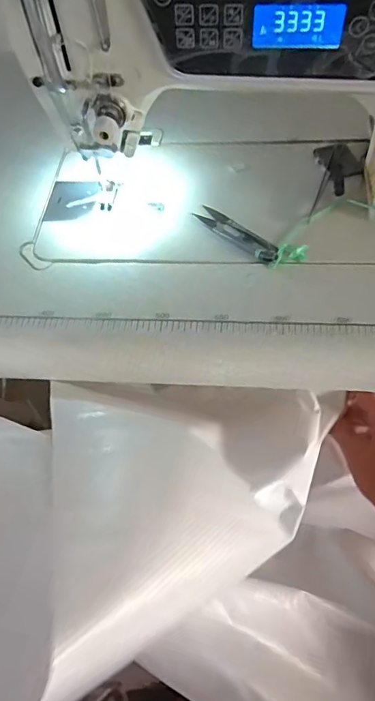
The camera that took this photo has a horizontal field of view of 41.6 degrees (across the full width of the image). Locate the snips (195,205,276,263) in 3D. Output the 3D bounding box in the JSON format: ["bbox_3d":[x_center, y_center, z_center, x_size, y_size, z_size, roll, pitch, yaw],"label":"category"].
[{"bbox_3d":[0.046,-0.110,0.460,0.024,0.009,0.097,-38,62,-19],"label":"snips"}]

